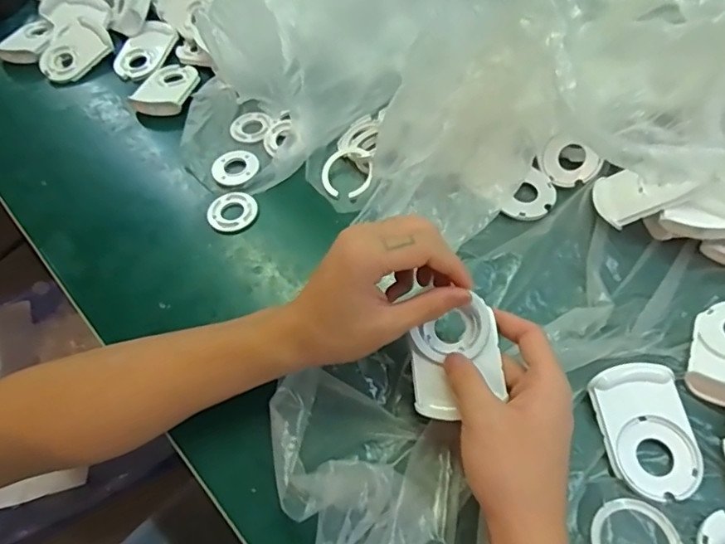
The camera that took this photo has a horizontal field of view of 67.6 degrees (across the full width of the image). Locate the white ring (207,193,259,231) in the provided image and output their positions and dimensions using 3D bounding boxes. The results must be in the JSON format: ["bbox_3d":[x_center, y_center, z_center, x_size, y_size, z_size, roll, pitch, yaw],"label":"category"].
[{"bbox_3d":[-0.117,-0.055,0.488,0.044,0.004,0.043,-1,55,2],"label":"white ring"}]

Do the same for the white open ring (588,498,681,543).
[{"bbox_3d":[0.161,0.161,0.320,0.051,0.006,0.048,-1,55,2],"label":"white open ring"}]

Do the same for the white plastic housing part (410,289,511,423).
[{"bbox_3d":[0.059,0.057,0.348,0.057,0.011,0.071,-8,77,16],"label":"white plastic housing part"}]

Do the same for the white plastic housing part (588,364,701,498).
[{"bbox_3d":[0.186,0.102,0.352,0.056,0.015,0.081,-8,55,-3],"label":"white plastic housing part"}]

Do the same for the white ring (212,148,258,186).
[{"bbox_3d":[-0.122,-0.101,0.518,0.043,0.004,0.044,-1,55,2],"label":"white ring"}]

